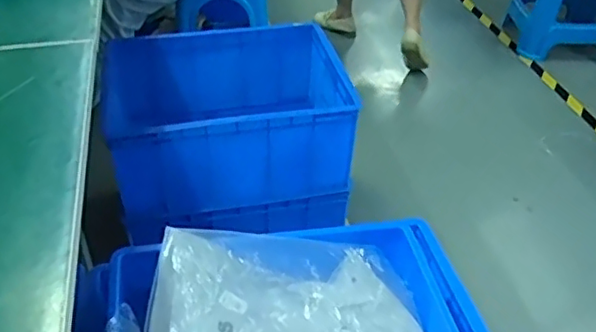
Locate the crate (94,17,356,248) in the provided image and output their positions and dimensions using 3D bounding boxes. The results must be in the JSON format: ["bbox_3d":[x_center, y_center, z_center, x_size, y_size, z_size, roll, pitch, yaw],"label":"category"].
[{"bbox_3d":[-0.165,-0.085,1.426,0.524,0.300,0.404,-6,39,-10],"label":"crate"}]

